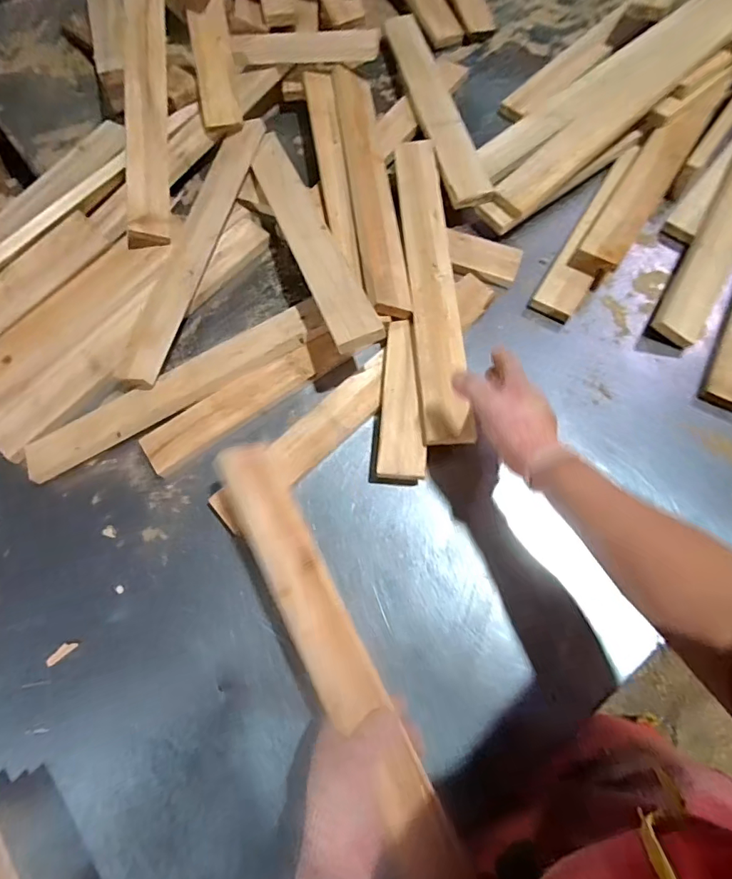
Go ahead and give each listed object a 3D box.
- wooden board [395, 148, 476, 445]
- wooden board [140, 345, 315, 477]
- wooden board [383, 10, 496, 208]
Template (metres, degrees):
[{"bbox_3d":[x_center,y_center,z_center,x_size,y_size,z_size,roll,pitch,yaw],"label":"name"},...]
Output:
[{"bbox_3d":[0.090,-0.234,0.656,0.063,0.023,0.501,-4,70,1],"label":"wooden board"},{"bbox_3d":[-0.184,-0.045,0.636,0.247,0.020,0.056,-35,87,-7],"label":"wooden board"},{"bbox_3d":[0.111,-0.575,0.775,0.066,0.016,0.469,-13,70,-2],"label":"wooden board"}]

